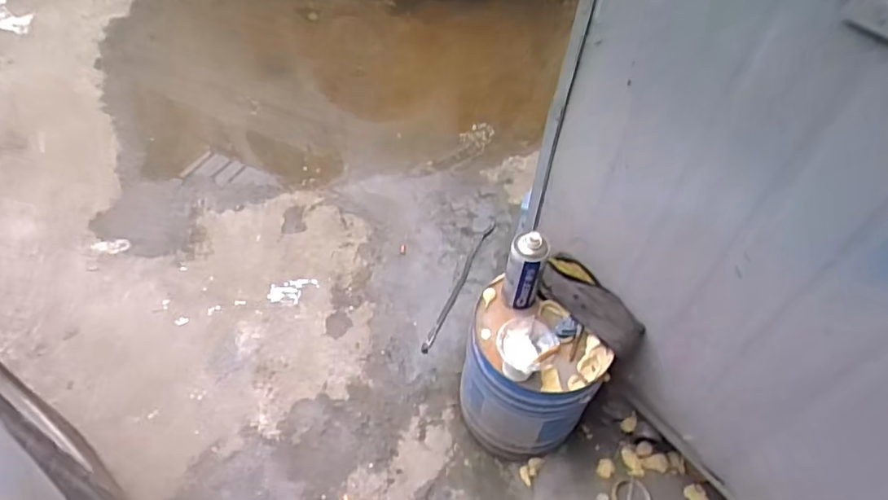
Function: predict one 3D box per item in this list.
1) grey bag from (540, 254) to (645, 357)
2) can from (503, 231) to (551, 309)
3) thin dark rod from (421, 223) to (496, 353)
[{"bbox_3d":[0.266,0.087,1.033,0.095,0.074,0.222,-28,61,-25],"label":"grey bag"},{"bbox_3d":[0.141,0.036,0.998,0.066,0.166,0.061,22,53,10],"label":"can"},{"bbox_3d":[0.043,0.085,1.521,0.027,0.012,0.457,22,52,12],"label":"thin dark rod"}]

